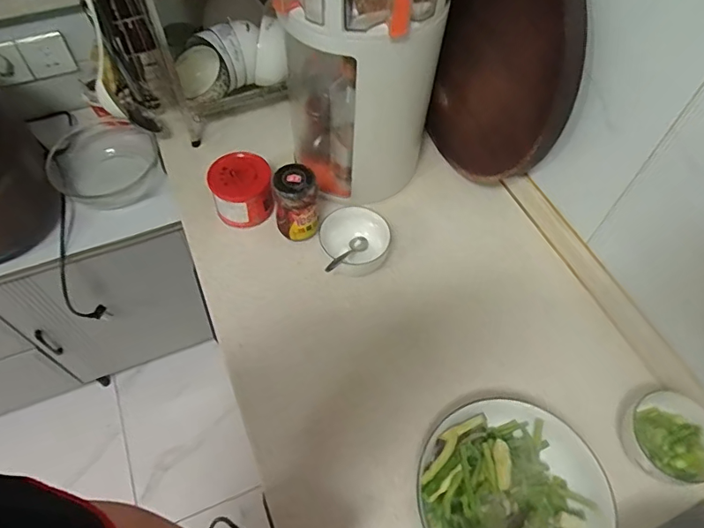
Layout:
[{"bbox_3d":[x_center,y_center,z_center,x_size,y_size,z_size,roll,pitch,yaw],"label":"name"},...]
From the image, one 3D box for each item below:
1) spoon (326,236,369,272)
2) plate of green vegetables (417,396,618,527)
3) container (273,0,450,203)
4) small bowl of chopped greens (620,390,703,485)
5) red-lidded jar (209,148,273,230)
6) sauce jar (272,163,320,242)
[{"bbox_3d":[-0.007,-0.014,0.744,0.023,0.025,0.121,24,25,13],"label":"spoon"},{"bbox_3d":[0.192,0.276,0.584,0.223,0.074,0.219,1,58,-1],"label":"plate of green vegetables"},{"bbox_3d":[0.010,-0.307,0.728,0.209,0.400,0.218,-2,58,-3],"label":"container"},{"bbox_3d":[0.404,0.219,0.625,0.117,0.042,0.102,-37,66,-22],"label":"small bowl of chopped greens"},{"bbox_3d":[-0.175,-0.117,0.793,0.091,0.088,0.090,1,58,-1],"label":"red-lidded jar"},{"bbox_3d":[-0.085,-0.090,0.768,0.060,0.130,0.065,1,58,-1],"label":"sauce jar"}]

